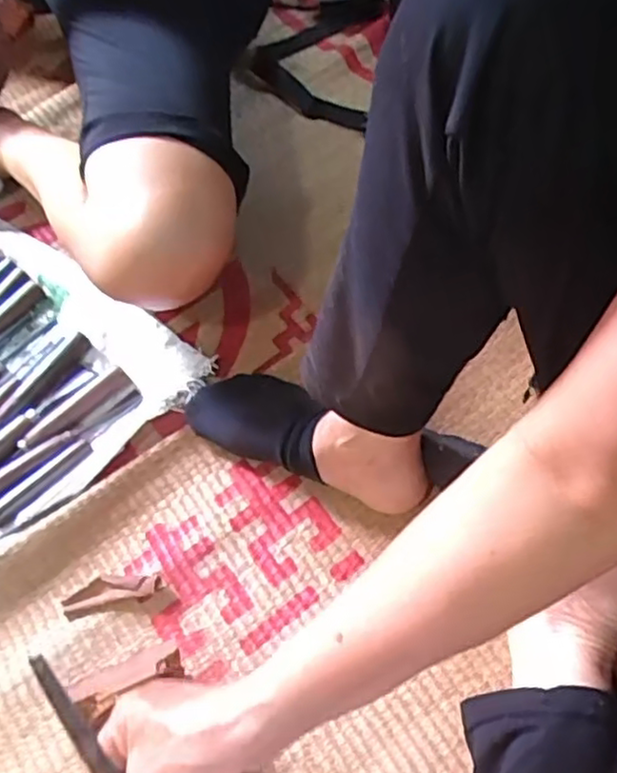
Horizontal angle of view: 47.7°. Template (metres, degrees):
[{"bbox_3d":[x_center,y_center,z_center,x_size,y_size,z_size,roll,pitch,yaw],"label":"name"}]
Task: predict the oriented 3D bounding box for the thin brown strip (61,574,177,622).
[{"bbox_3d":[-0.155,0.169,0.565,0.086,0.018,0.028,-7,58,0],"label":"thin brown strip"}]

